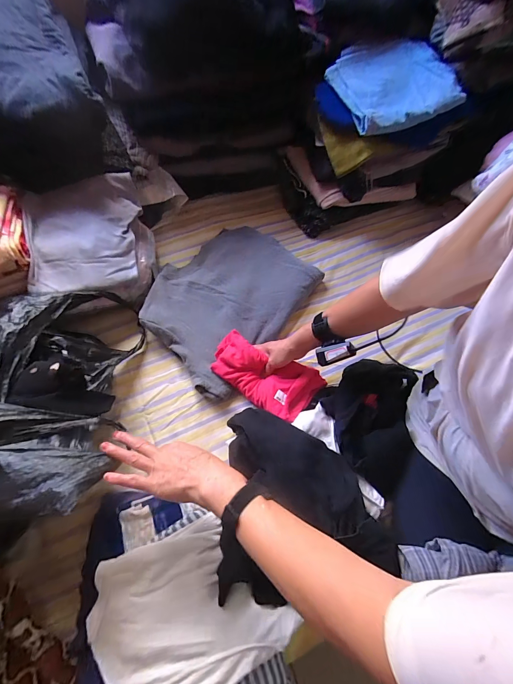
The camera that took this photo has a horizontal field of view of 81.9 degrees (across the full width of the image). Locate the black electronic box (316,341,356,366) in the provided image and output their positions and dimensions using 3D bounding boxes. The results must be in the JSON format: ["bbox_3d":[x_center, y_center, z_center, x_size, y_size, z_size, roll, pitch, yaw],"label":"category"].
[{"bbox_3d":[0.148,0.021,0.558,0.072,0.028,0.030,-20,62,29],"label":"black electronic box"}]

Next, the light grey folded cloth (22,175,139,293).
[{"bbox_3d":[-0.390,-0.257,0.686,0.242,0.079,0.289,-16,67,-9],"label":"light grey folded cloth"}]

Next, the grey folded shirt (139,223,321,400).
[{"bbox_3d":[-0.077,-0.126,0.752,0.347,0.046,0.446,36,69,14],"label":"grey folded shirt"}]

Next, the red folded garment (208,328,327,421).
[{"bbox_3d":[0.017,0.075,0.654,0.238,0.037,0.127,27,67,9],"label":"red folded garment"}]

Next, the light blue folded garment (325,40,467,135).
[{"bbox_3d":[0.335,-0.646,0.738,0.285,0.063,0.240,-22,68,-12],"label":"light blue folded garment"}]

